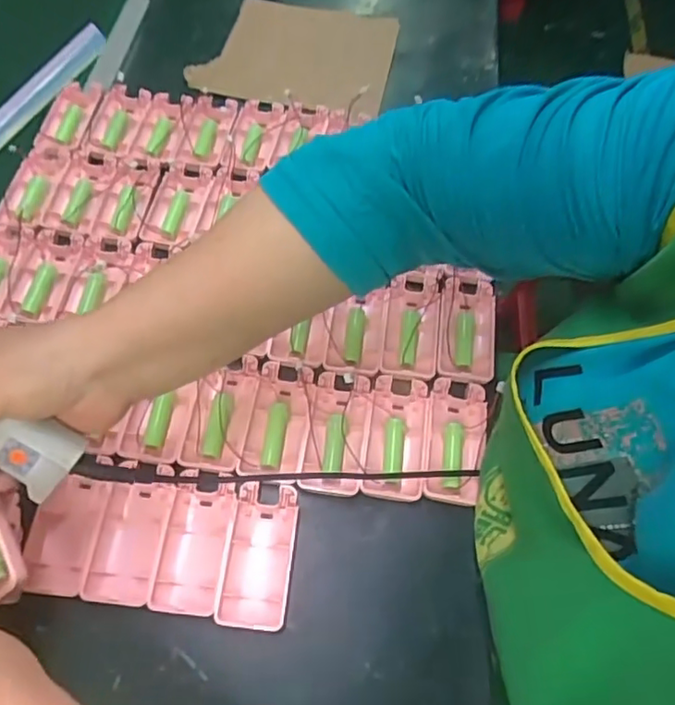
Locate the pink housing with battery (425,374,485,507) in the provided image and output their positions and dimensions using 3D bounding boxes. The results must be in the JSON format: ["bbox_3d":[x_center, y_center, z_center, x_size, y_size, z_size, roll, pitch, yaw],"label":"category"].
[{"bbox_3d":[0.089,0.065,0.445,0.043,0.017,0.094,9,62,4],"label":"pink housing with battery"}]

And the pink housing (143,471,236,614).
[{"bbox_3d":[-0.099,0.131,0.413,0.045,0.015,0.094,6,62,2],"label":"pink housing"}]

